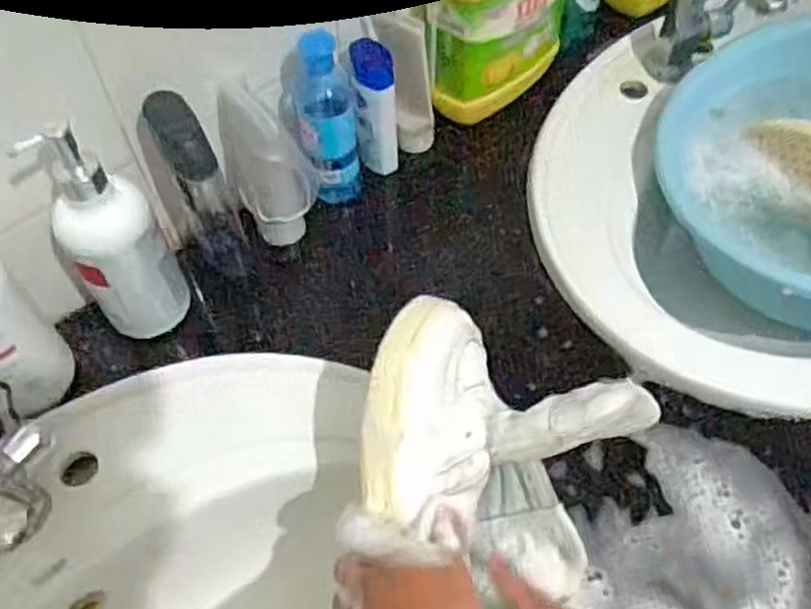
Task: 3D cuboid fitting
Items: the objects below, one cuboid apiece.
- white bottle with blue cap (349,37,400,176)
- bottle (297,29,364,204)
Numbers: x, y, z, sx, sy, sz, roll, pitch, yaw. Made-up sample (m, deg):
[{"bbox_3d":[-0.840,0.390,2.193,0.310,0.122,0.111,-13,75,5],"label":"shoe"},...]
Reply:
[{"bbox_3d":[-0.027,-0.168,0.684,0.038,0.136,0.040,-5,57,-2],"label":"white bottle with blue cap"},{"bbox_3d":[-0.066,-0.149,0.647,0.051,0.160,0.050,-7,57,-3],"label":"bottle"}]

